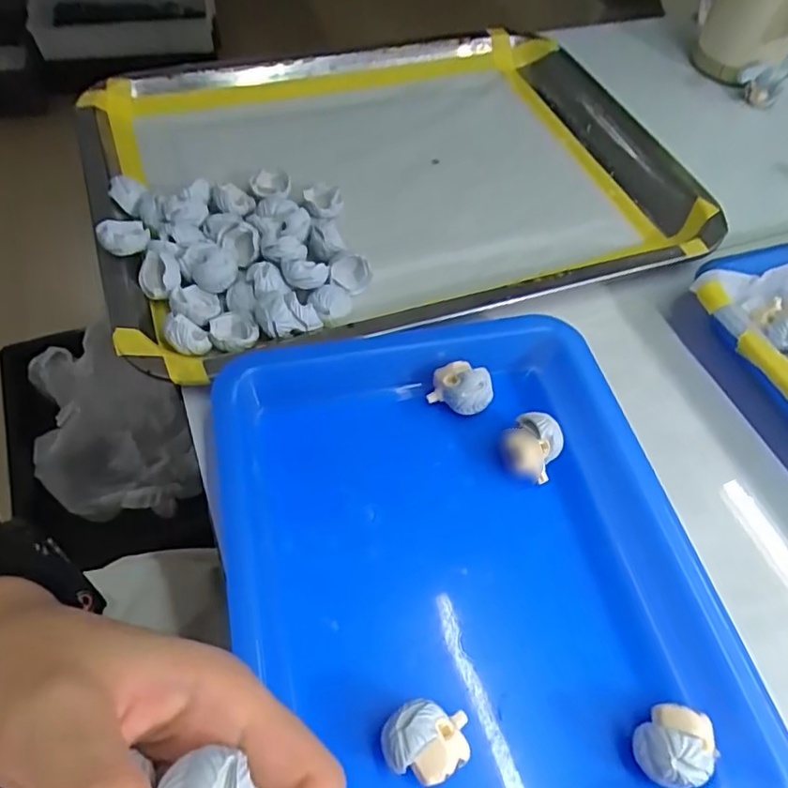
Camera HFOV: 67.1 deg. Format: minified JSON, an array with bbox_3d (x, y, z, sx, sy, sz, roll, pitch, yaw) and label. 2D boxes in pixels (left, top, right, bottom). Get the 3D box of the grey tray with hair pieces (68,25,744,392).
[{"bbox_3d":[0.001,-0.147,0.386,0.355,0.061,0.264,-16,58,-15],"label":"grey tray with hair pieces"}]

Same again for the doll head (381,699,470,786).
[{"bbox_3d":[0.010,0.117,0.198,0.027,0.026,0.022,16,56,7],"label":"doll head"}]

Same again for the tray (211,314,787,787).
[{"bbox_3d":[0.031,0.069,0.235,0.181,0.034,0.214,-11,57,-9],"label":"tray"}]

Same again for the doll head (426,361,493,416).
[{"bbox_3d":[0.032,-0.002,0.278,0.027,0.025,0.019,30,58,15],"label":"doll head"}]

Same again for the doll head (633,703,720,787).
[{"bbox_3d":[0.095,0.119,0.202,0.021,0.025,0.027,40,62,21],"label":"doll head"}]

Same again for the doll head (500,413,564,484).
[{"bbox_3d":[0.060,0.024,0.263,0.024,0.021,0.024,2,55,-3],"label":"doll head"}]

